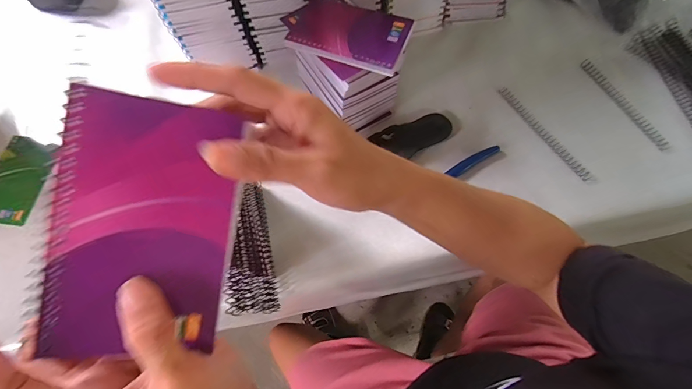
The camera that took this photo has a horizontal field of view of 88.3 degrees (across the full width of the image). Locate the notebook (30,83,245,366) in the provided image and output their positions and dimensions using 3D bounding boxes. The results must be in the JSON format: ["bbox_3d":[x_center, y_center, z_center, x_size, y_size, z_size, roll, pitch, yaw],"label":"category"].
[{"bbox_3d":[-0.100,0.017,0.178,0.081,0.006,0.128,9,93,-20],"label":"notebook"}]

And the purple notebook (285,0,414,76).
[{"bbox_3d":[0.004,-0.191,0.420,0.136,0.013,0.090,20,71,11],"label":"purple notebook"}]

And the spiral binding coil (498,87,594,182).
[{"bbox_3d":[0.267,-0.085,0.480,0.015,0.010,0.165,-30,70,-9],"label":"spiral binding coil"}]

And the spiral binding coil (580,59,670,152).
[{"bbox_3d":[0.382,-0.128,0.492,0.017,0.016,0.161,-20,69,-5],"label":"spiral binding coil"}]

